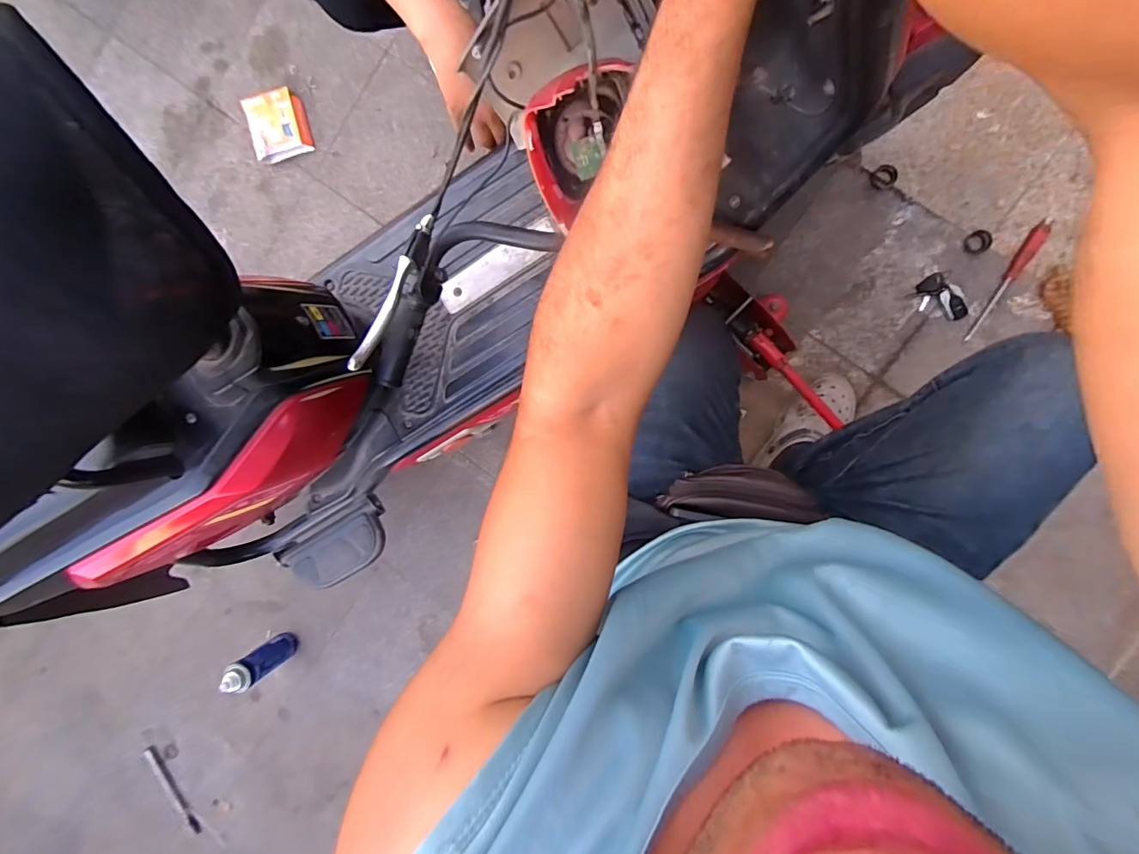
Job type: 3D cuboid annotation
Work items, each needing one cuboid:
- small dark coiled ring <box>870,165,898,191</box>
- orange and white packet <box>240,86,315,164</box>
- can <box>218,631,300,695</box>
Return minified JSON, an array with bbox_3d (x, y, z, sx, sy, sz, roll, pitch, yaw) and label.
[{"bbox_3d":[0.585,-0.465,0.892,0.044,0.009,0.044,8,114,17],"label":"small dark coiled ring"},{"bbox_3d":[-0.618,-0.639,1.011,0.125,0.043,0.133,-17,89,6],"label":"orange and white packet"},{"bbox_3d":[-0.625,0.478,0.975,0.058,0.164,0.055,0,91,6],"label":"can"}]

